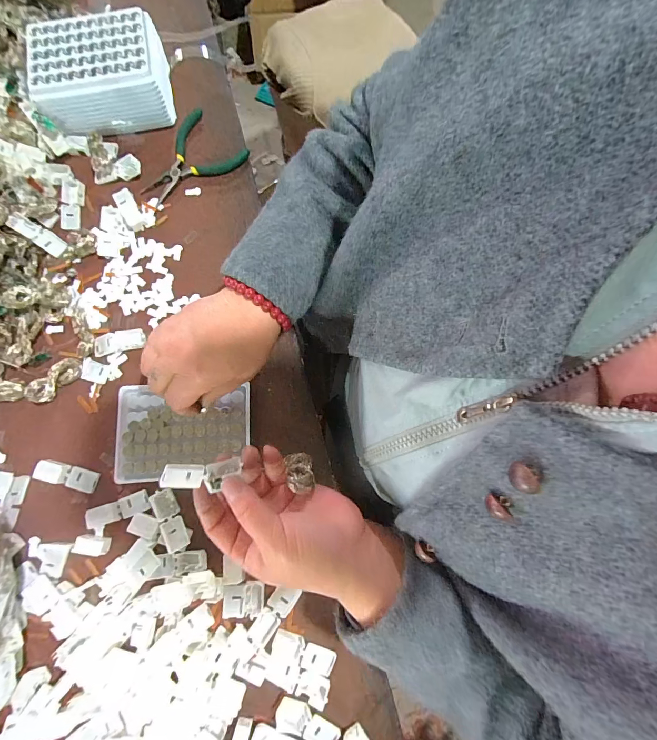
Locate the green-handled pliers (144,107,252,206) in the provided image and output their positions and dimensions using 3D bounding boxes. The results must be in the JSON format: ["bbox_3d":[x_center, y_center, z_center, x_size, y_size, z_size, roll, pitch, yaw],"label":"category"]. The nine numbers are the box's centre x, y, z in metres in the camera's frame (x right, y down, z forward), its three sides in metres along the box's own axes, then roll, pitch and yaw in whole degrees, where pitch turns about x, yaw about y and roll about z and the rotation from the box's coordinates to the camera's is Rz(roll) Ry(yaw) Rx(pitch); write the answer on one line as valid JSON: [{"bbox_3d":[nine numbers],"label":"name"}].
[{"bbox_3d":[-0.161,-0.237,0.401,0.081,0.010,0.115,43,81,7],"label":"green-handled pliers"}]

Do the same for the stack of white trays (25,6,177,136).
[{"bbox_3d":[-0.248,-0.324,0.388,0.134,0.062,0.095,-13,79,-3],"label":"stack of white trays"}]

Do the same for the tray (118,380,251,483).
[{"bbox_3d":[-0.144,0.060,0.344,0.129,0.008,0.090,-2,78,-2],"label":"tray"}]

